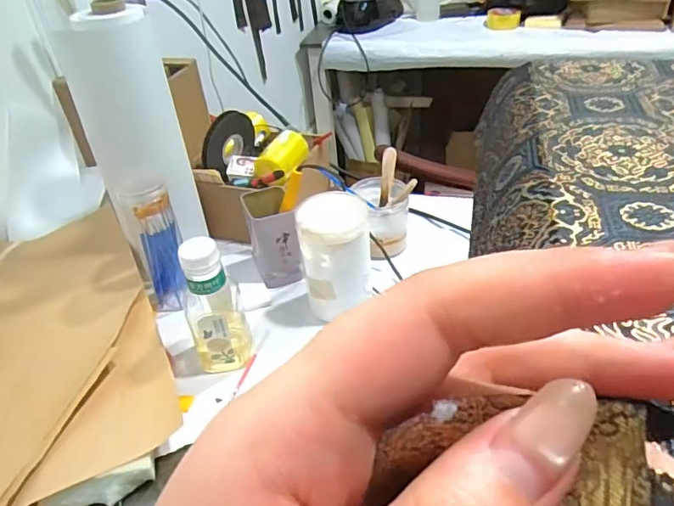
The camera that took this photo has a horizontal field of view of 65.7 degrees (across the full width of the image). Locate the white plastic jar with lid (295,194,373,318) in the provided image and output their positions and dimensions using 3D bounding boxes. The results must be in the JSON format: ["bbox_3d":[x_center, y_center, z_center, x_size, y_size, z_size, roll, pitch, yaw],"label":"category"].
[{"bbox_3d":[0.000,-0.001,0.608,0.081,0.114,0.075,-10,38,-6],"label":"white plastic jar with lid"}]

